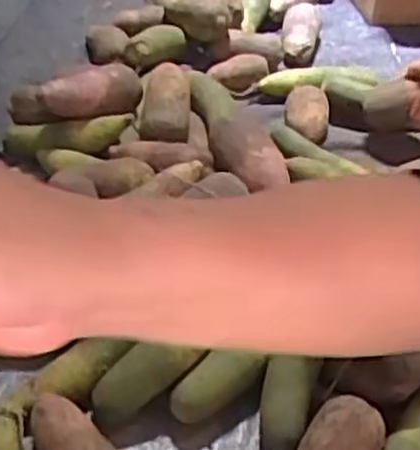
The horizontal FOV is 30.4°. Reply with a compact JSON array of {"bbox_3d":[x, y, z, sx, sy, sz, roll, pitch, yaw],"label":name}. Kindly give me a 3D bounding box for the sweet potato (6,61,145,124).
[{"bbox_3d":[-0.212,-0.205,1.179,0.205,0.086,0.085,-10,41,1],"label":"sweet potato"}]

